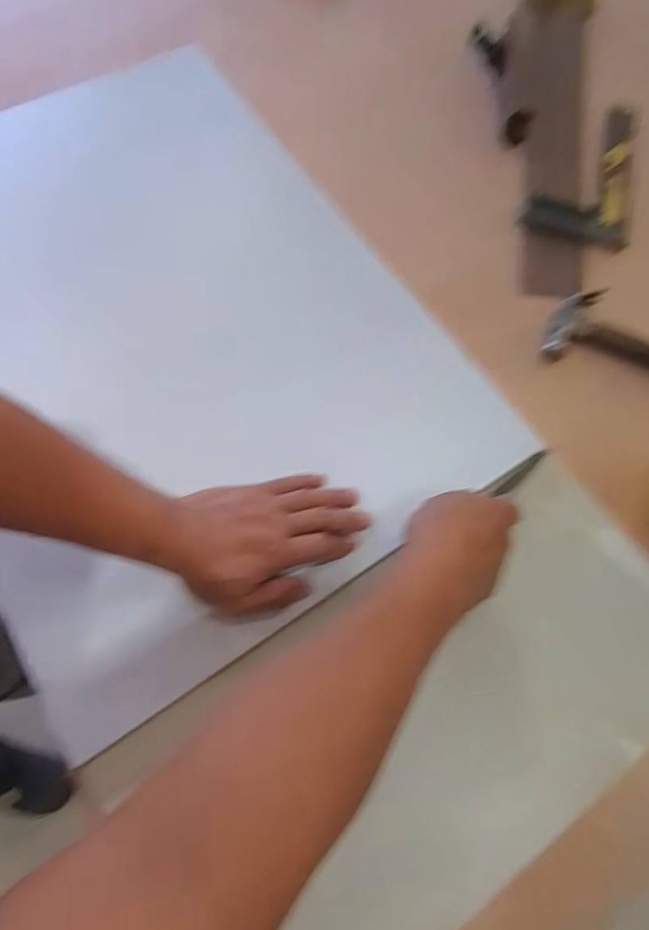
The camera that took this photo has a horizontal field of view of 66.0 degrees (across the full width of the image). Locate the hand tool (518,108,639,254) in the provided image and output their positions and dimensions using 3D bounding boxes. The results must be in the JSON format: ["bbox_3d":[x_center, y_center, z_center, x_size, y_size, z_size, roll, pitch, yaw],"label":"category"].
[{"bbox_3d":[0.327,-0.380,0.623,0.121,0.025,0.247,16,70,3],"label":"hand tool"}]

